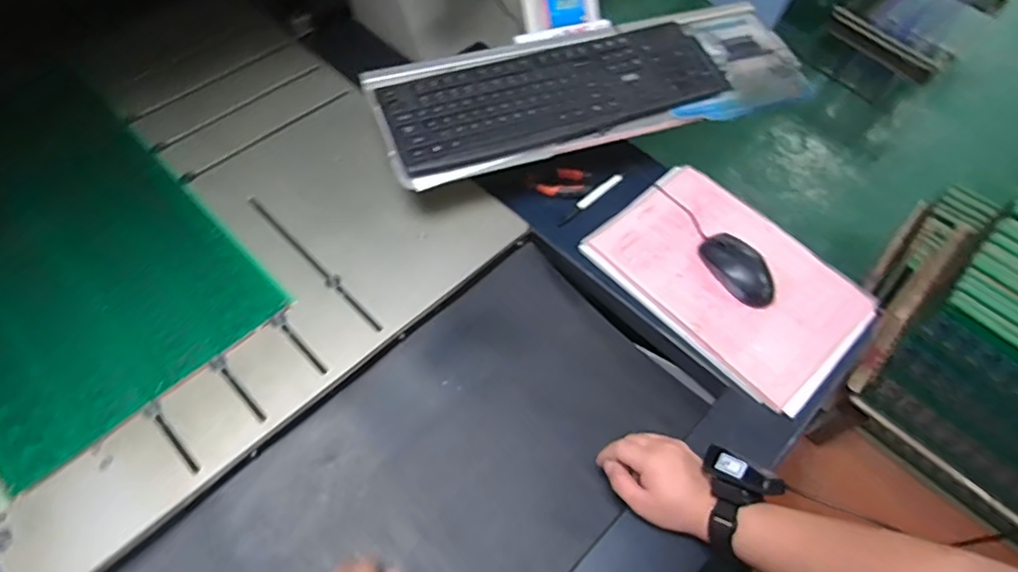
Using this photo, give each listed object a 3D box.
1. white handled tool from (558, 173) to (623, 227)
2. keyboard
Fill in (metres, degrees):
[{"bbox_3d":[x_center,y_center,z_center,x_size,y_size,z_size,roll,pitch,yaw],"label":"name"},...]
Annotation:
[{"bbox_3d":[0.113,-0.122,0.826,0.126,0.009,0.015,-37,67,-23],"label":"white handled tool"},{"bbox_3d":[0.073,-0.256,0.772,0.457,0.029,0.140,-21,61,-16],"label":"keyboard"}]

